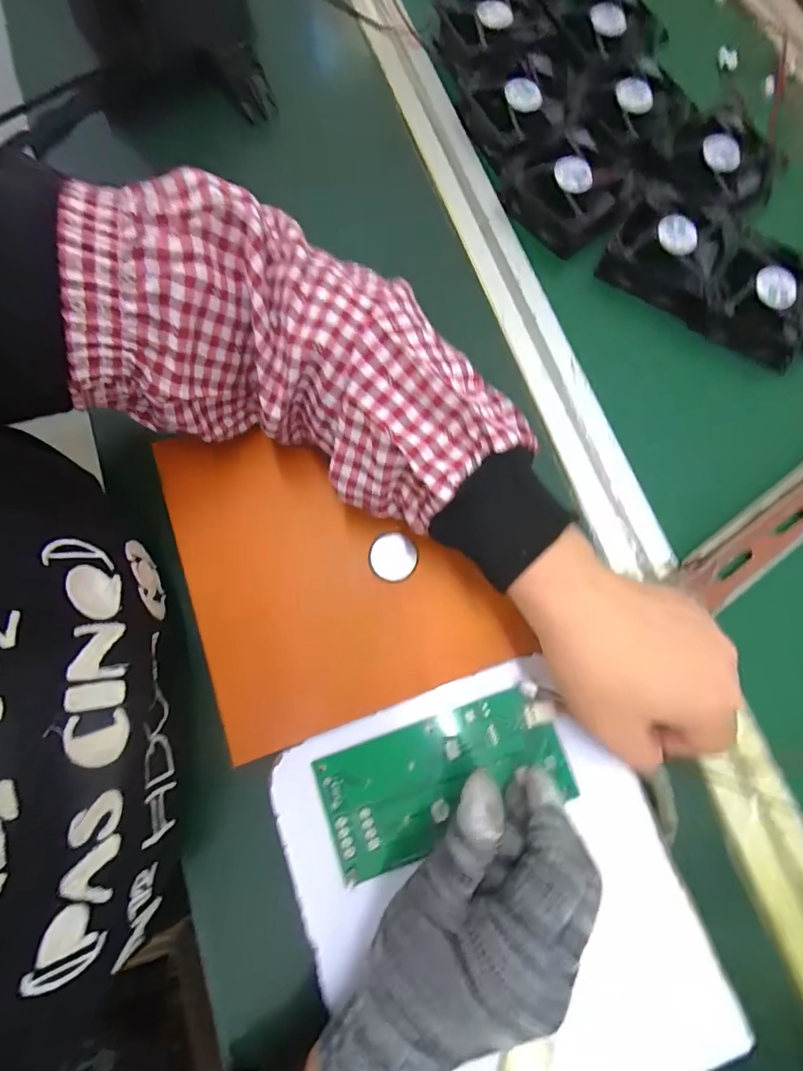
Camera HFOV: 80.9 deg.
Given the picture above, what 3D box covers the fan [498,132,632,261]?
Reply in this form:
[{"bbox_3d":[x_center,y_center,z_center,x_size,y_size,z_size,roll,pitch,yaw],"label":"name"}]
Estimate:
[{"bbox_3d":[0.133,-0.269,0.368,0.082,0.027,0.090,-42,84,-12],"label":"fan"}]

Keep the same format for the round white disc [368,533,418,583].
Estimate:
[{"bbox_3d":[-0.005,0.013,0.285,0.028,0.006,0.028,0,76,-1],"label":"round white disc"}]

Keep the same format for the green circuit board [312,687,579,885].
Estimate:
[{"bbox_3d":[0.023,0.133,0.260,0.133,0.010,0.063,-23,77,-4],"label":"green circuit board"}]

